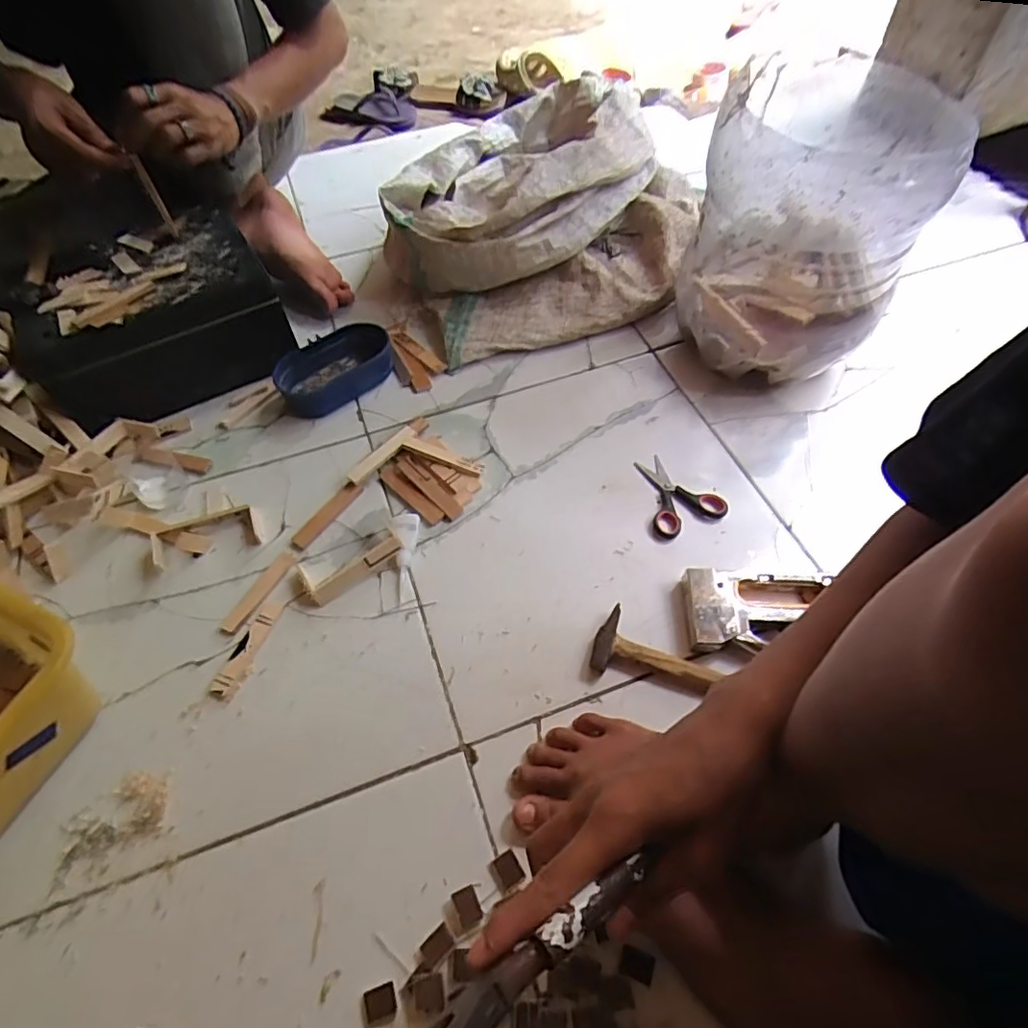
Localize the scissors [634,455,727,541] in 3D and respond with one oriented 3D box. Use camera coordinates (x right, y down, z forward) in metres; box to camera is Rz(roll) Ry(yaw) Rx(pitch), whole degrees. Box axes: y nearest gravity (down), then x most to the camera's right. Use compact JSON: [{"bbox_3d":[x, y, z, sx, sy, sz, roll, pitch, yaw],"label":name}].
[{"bbox_3d":[0.178,-0.024,0.656,0.083,0.014,0.103,-20,56,-11],"label":"scissors"}]

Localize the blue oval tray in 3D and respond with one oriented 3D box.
[{"bbox_3d":[-0.227,-0.187,0.751,0.153,0.049,0.077,-31,59,-18],"label":"blue oval tray"}]

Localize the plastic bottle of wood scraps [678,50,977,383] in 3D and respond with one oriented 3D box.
[{"bbox_3d":[0.316,-0.306,0.653,0.222,0.250,0.196,17,58,13],"label":"plastic bottle of wood scraps"}]

